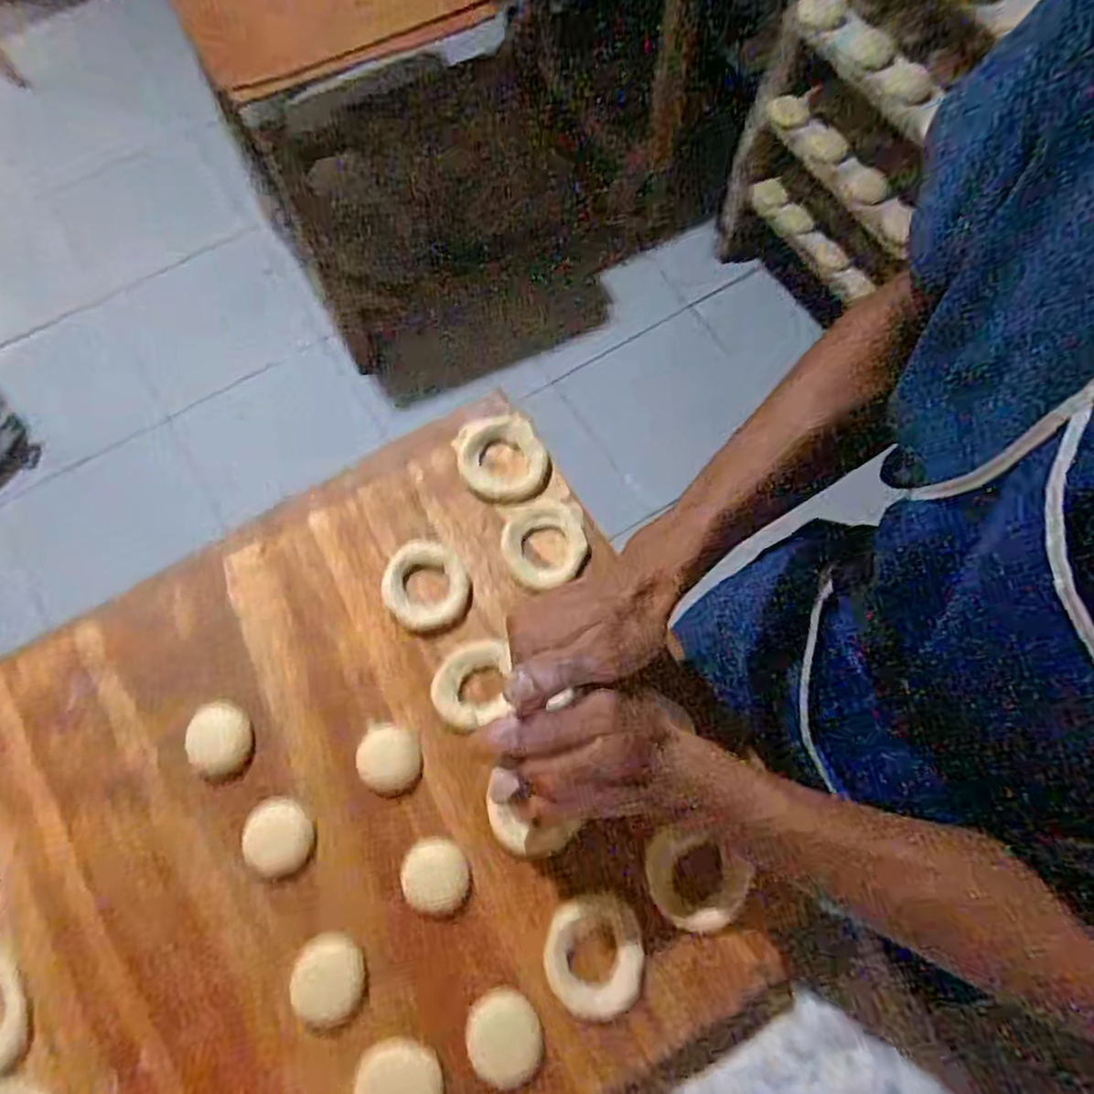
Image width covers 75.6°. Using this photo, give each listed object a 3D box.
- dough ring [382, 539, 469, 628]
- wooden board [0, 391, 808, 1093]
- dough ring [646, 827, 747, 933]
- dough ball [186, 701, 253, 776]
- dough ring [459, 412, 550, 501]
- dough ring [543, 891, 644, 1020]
[{"bbox_3d":[-0.086,0.025,0.492,0.056,0.010,0.061,0,70,0],"label":"dough ring"},{"bbox_3d":[-0.176,0.197,0.441,0.566,0.031,0.431,-29,72,-9],"label":"wooden board"},{"bbox_3d":[0.092,0.203,0.434,0.059,0.008,0.055,0,70,0],"label":"dough ring"},{"bbox_3d":[-0.214,0.125,0.461,0.036,0.014,0.043,9,70,4],"label":"dough ball"},{"bbox_3d":[-0.033,-0.064,0.512,0.059,0.014,0.061,0,70,0],"label":"dough ring"},{"bbox_3d":[0.028,0.243,0.421,0.058,0.009,0.064,-12,70,-4],"label":"dough ring"}]

